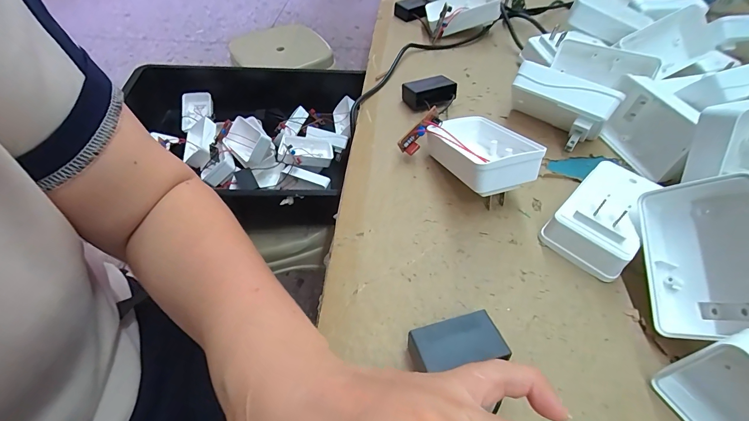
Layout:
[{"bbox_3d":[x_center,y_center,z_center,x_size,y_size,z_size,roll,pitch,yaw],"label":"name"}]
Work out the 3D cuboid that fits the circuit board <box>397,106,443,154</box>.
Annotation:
[{"bbox_3d":[0.040,-0.067,0.298,0.044,0.015,0.013,-49,61,6],"label":"circuit board"}]

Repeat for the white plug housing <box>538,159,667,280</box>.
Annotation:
[{"bbox_3d":[0.166,0.001,0.249,0.054,0.040,0.086,38,60,26],"label":"white plug housing"}]

